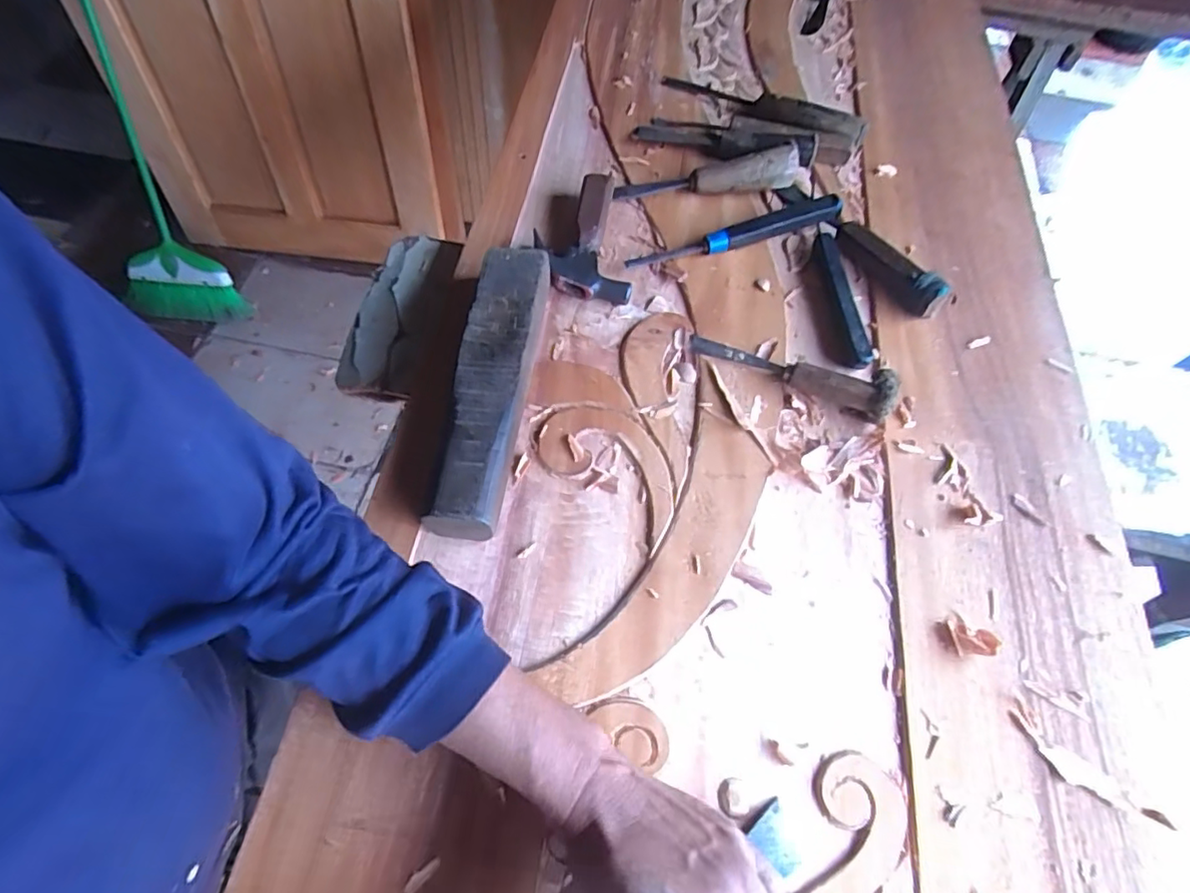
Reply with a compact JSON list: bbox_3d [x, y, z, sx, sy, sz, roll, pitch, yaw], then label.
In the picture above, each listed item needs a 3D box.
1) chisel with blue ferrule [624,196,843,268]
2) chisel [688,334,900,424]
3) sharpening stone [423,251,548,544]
[{"bbox_3d":[0.138,-0.212,0.584,0.216,0.036,0.022,-14,64,-9],"label":"chisel with blue ferrule"},{"bbox_3d":[0.170,-0.072,0.508,0.174,0.036,0.030,25,65,10],"label":"chisel"},{"bbox_3d":[-0.084,-0.052,0.486,0.061,0.047,0.254,7,63,1],"label":"sharpening stone"}]

